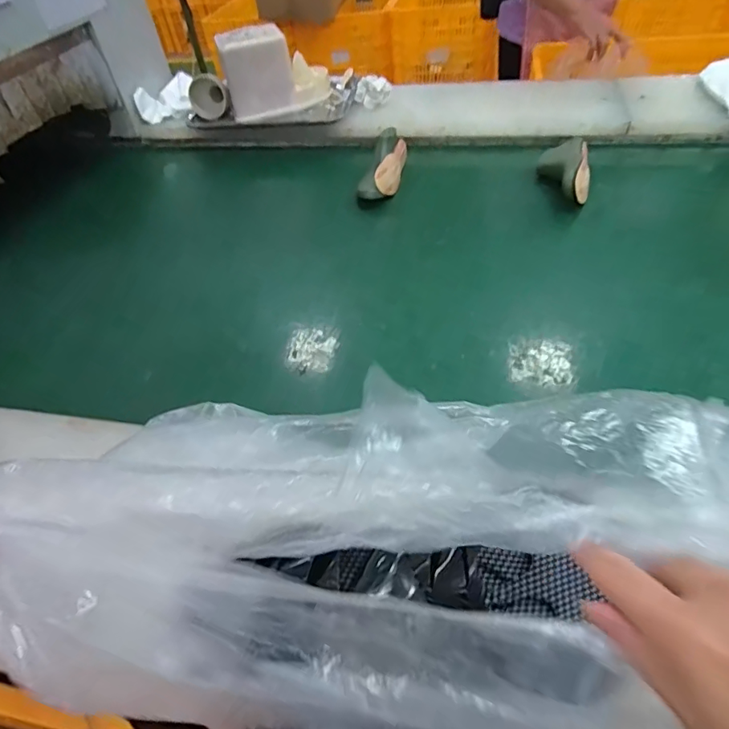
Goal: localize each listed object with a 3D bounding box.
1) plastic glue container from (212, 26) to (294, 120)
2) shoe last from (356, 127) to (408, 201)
[{"bbox_3d":[-0.237,-0.644,1.089,0.145,0.160,0.100,-16,46,-8],"label":"plastic glue container"},{"bbox_3d":[0.036,-0.395,0.965,0.074,0.085,0.187,5,47,12],"label":"shoe last"}]

